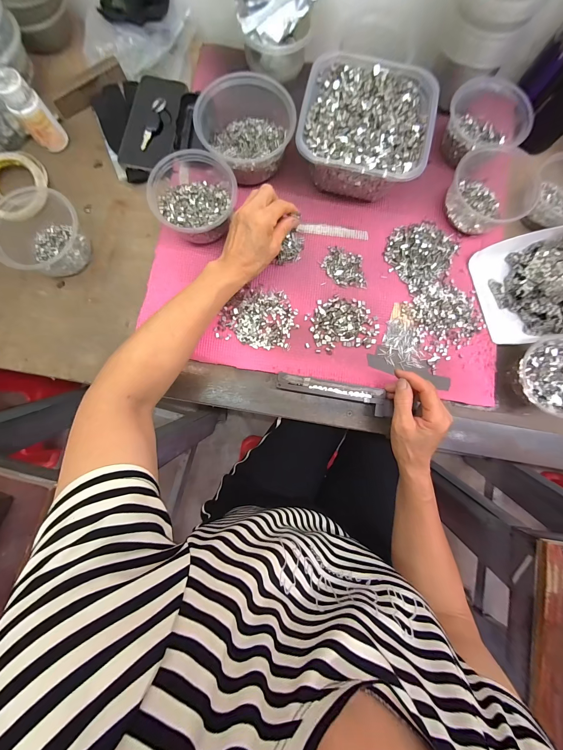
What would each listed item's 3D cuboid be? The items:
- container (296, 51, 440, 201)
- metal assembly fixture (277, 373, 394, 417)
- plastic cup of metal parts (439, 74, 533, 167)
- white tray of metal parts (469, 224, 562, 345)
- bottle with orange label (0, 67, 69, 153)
[{"bbox_3d":[0.116,-0.350,0.393,0.175,0.064,0.173,11,83,1],"label":"container"},{"bbox_3d":[0.072,0.022,0.381,0.155,0.028,0.033,14,83,0],"label":"metal assembly fixture"},{"bbox_3d":[0.298,-0.372,0.402,0.100,0.056,0.103,-18,84,-3],"label":"plastic cup of metal parts"},{"bbox_3d":[0.381,-0.134,0.375,0.162,0.075,0.159,-14,83,-2],"label":"white tray of metal parts"},{"bbox_3d":[-0.362,-0.380,0.397,0.045,0.083,0.040,-35,85,-6],"label":"bottle with orange label"}]

